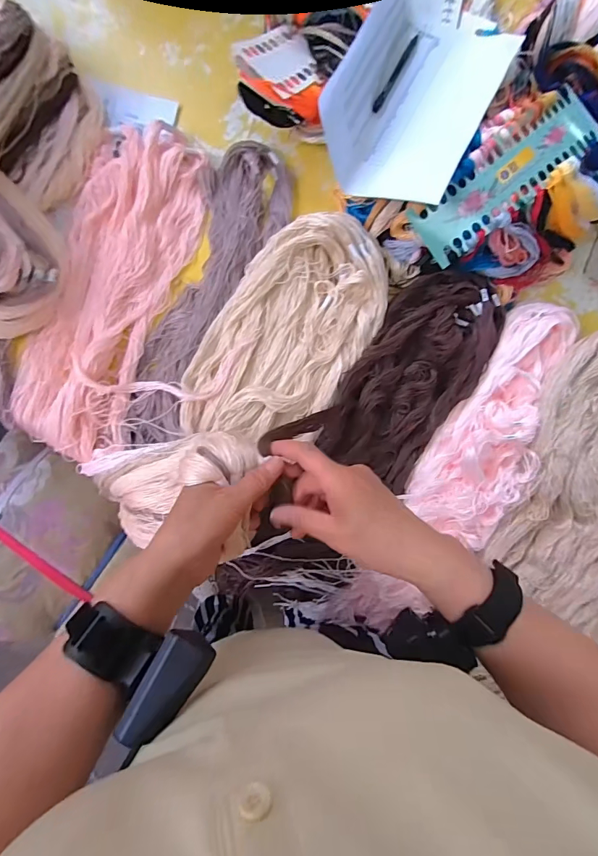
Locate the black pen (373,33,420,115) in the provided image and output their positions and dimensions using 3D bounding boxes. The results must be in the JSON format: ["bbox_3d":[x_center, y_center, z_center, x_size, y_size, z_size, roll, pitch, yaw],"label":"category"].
[{"bbox_3d":[0.123,-0.452,0.520,0.011,0.013,0.138,28,74,-4],"label":"black pen"}]

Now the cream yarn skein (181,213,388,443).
[{"bbox_3d":[-0.010,-0.110,0.497,0.178,0.037,0.321,34,82,-3],"label":"cream yarn skein"}]

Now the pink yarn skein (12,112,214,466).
[{"bbox_3d":[-0.222,-0.169,0.489,0.138,0.042,0.397,17,83,-5],"label":"pink yarn skein"}]

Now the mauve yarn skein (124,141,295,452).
[{"bbox_3d":[-0.111,-0.169,0.500,0.097,0.029,0.393,21,83,-5],"label":"mauve yarn skein"}]

